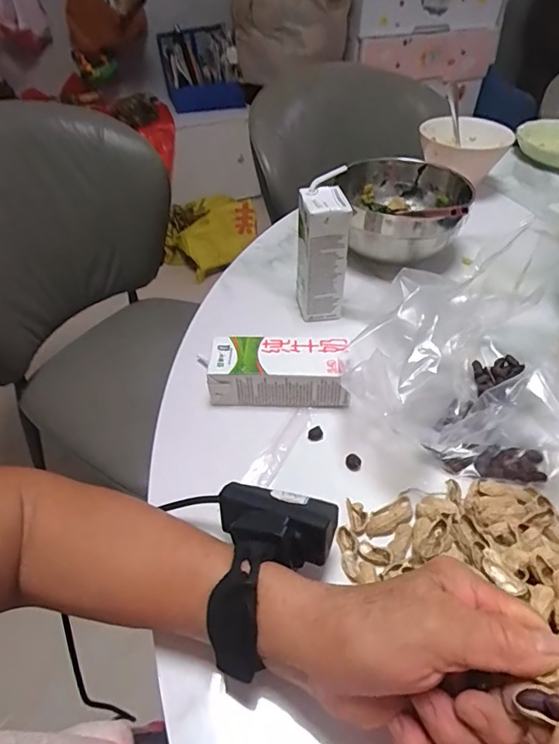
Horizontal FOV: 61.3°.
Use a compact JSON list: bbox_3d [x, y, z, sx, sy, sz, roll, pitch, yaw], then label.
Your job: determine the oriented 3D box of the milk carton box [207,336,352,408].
[{"bbox_3d":[-0.001,0.000,0.408,0.114,0.042,0.047,1,45,0],"label":"milk carton box"}]

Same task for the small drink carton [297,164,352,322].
[{"bbox_3d":[0.042,-0.119,0.464,0.046,0.128,0.060,1,45,0],"label":"small drink carton"}]

